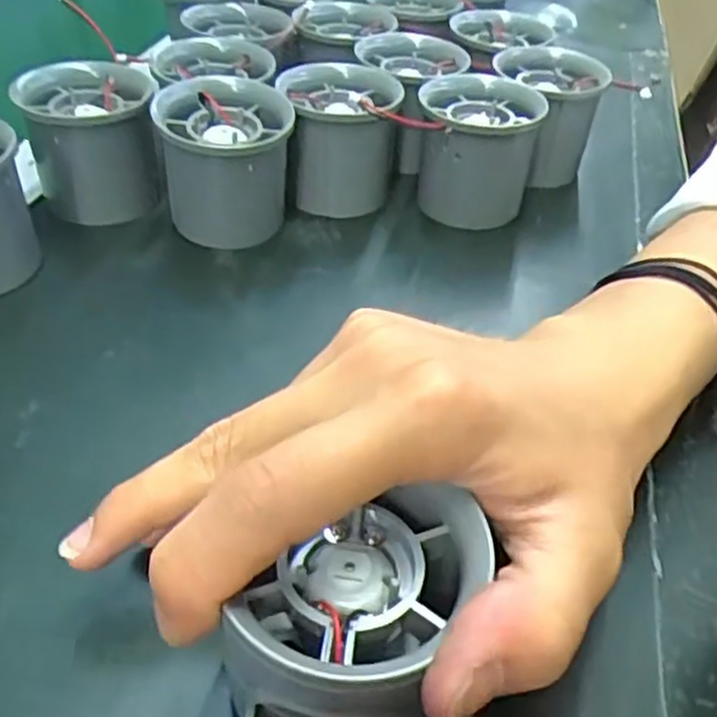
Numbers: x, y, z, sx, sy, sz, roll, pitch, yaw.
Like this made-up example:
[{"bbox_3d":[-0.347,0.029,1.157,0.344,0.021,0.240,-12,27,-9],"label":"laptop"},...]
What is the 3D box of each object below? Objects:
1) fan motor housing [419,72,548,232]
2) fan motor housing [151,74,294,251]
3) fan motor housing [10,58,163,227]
[{"bbox_3d":[0.053,-0.093,0.338,0.052,0.056,0.053,3,43,0],"label":"fan motor housing"},{"bbox_3d":[-0.054,-0.078,0.308,0.053,0.057,0.057,-1,43,-5],"label":"fan motor housing"},{"bbox_3d":[-0.113,-0.091,0.318,0.054,0.055,0.054,-10,44,-14],"label":"fan motor housing"}]

